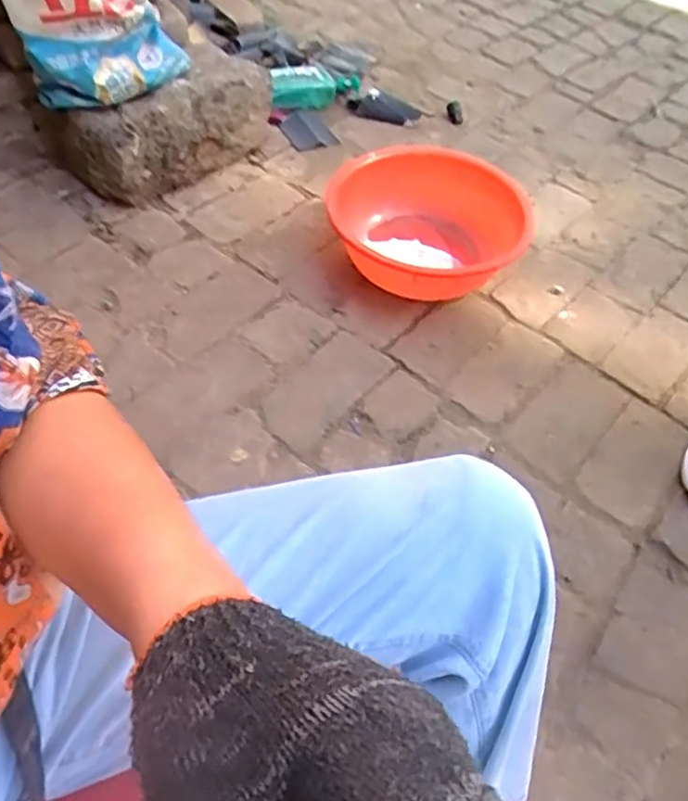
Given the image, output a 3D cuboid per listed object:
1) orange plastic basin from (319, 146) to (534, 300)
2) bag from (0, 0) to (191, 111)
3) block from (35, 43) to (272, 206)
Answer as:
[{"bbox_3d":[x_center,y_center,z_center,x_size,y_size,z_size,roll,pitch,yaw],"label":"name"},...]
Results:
[{"bbox_3d":[0.132,-0.351,1.245,0.423,0.164,0.436,3,52,-4],"label":"orange plastic basin"},{"bbox_3d":[-0.425,-0.677,1.090,0.294,0.277,0.139,-31,61,-26],"label":"bag"},{"bbox_3d":[-0.356,-0.565,1.323,0.444,0.200,0.229,-33,62,-27],"label":"block"}]

